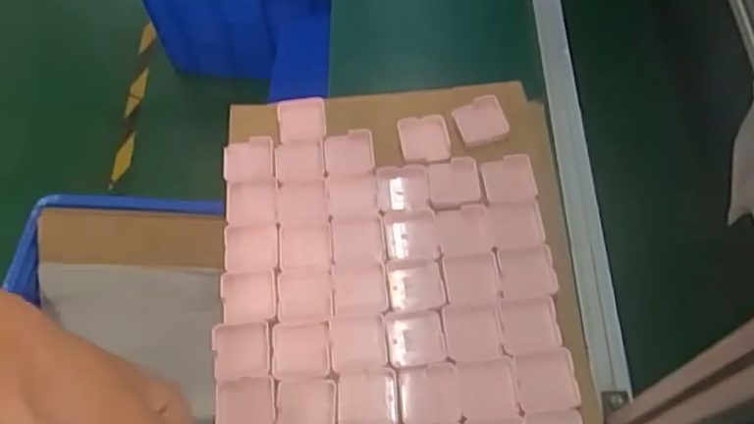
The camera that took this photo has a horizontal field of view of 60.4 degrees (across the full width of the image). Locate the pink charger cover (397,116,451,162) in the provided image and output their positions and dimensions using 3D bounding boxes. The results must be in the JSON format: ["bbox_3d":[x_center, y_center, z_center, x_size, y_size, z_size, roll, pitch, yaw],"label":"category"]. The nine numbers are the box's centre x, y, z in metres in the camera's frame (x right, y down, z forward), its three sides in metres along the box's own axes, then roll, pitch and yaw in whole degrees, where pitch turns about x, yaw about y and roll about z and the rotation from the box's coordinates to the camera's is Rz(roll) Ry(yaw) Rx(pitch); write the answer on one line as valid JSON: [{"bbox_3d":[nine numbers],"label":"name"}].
[{"bbox_3d":[0.059,-0.091,0.806,0.062,0.014,0.058,-6,62,-2],"label":"pink charger cover"}]

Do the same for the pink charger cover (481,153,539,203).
[{"bbox_3d":[0.159,-0.039,0.788,0.063,0.018,0.067,-5,62,-2],"label":"pink charger cover"}]

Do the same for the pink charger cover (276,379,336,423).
[{"bbox_3d":[-0.073,0.203,0.662,0.059,0.009,0.058,-2,62,0],"label":"pink charger cover"}]

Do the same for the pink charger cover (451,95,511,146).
[{"bbox_3d":[0.129,-0.113,0.816,0.062,0.014,0.060,-16,63,-7],"label":"pink charger cover"}]

